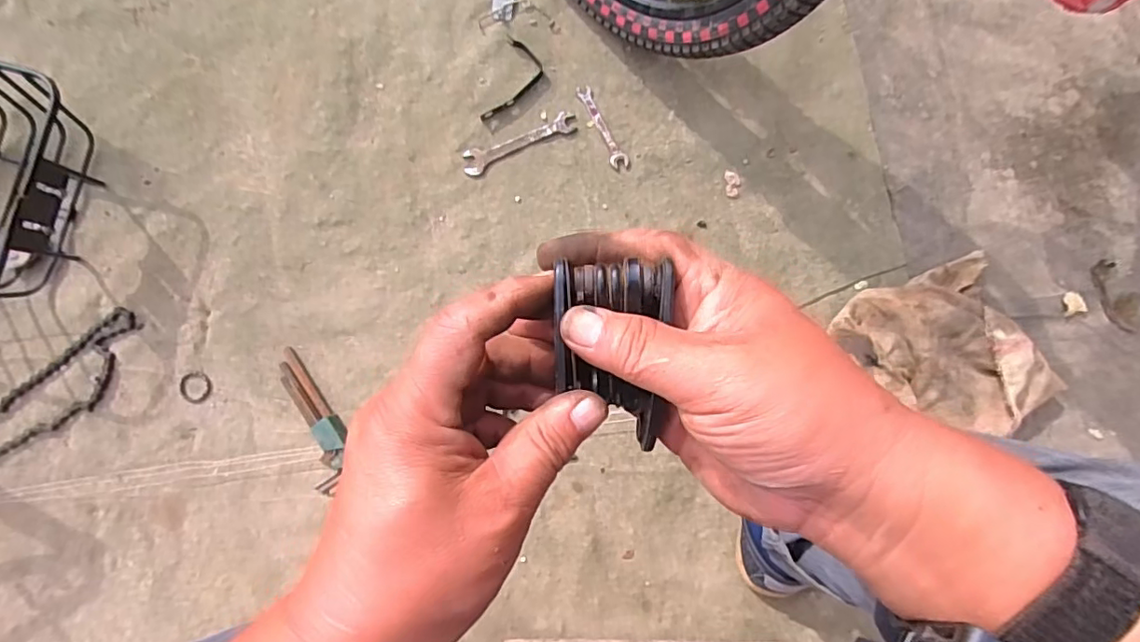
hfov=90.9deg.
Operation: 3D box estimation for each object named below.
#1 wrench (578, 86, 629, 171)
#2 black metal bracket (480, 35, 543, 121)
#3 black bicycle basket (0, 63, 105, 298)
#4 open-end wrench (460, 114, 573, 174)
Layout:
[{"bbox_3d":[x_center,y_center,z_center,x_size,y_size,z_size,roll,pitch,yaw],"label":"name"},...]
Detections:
[{"bbox_3d":[0.042,-0.244,0.712,0.023,0.004,0.117,-27,86,-3],"label":"wrench"},{"bbox_3d":[-0.070,-0.300,0.713,0.054,0.010,0.111,18,85,1],"label":"black metal bracket"},{"bbox_3d":[-0.678,-0.152,0.618,0.250,0.137,0.259,13,85,0],"label":"black bicycle basket"},{"bbox_3d":[-0.064,-0.226,0.709,0.149,0.004,0.031,-24,86,-3],"label":"open-end wrench"}]

